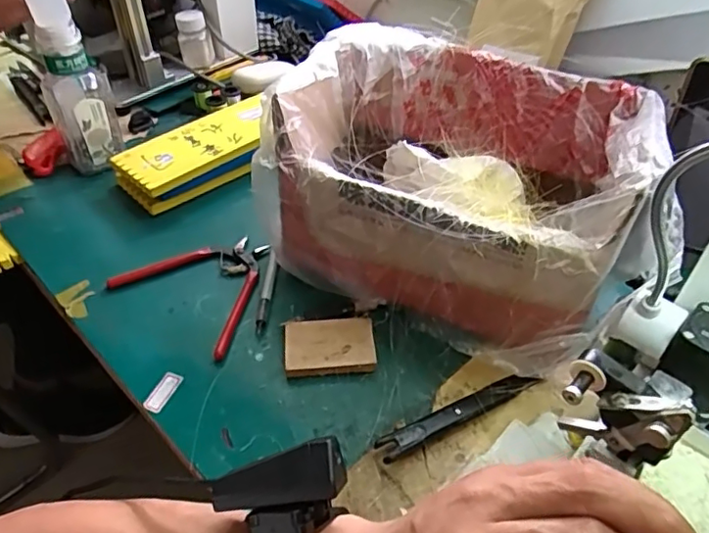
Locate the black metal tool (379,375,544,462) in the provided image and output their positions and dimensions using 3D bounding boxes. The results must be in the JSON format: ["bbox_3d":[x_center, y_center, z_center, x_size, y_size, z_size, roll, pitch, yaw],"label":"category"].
[{"bbox_3d":[0.079,0.109,0.424,0.136,0.012,0.017,-20,48,-20],"label":"black metal tool"}]

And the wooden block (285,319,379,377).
[{"bbox_3d":[-0.021,0.066,0.465,0.073,0.011,0.052,-3,44,-4],"label":"wooden block"}]

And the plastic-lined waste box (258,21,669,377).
[{"bbox_3d":[0.083,-0.065,0.488,0.284,0.166,0.203,22,48,21],"label":"plastic-lined waste box"}]

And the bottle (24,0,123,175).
[{"bbox_3d":[-0.299,-0.204,0.596,0.065,0.189,0.074,-23,49,-22],"label":"bottle"}]

